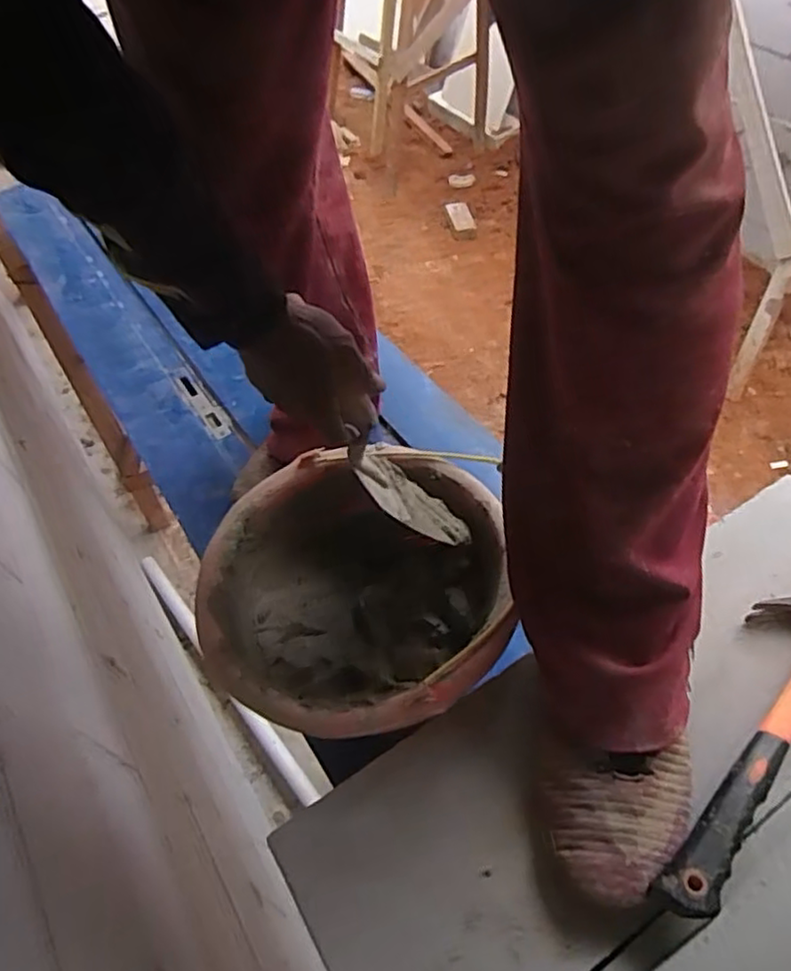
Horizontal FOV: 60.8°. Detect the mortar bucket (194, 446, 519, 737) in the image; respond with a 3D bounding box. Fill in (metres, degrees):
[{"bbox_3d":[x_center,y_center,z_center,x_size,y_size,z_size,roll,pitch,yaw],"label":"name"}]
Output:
[{"bbox_3d":[-0.033,0.107,0.640,0.271,0.128,0.267,-2,55,4],"label":"mortar bucket"}]

